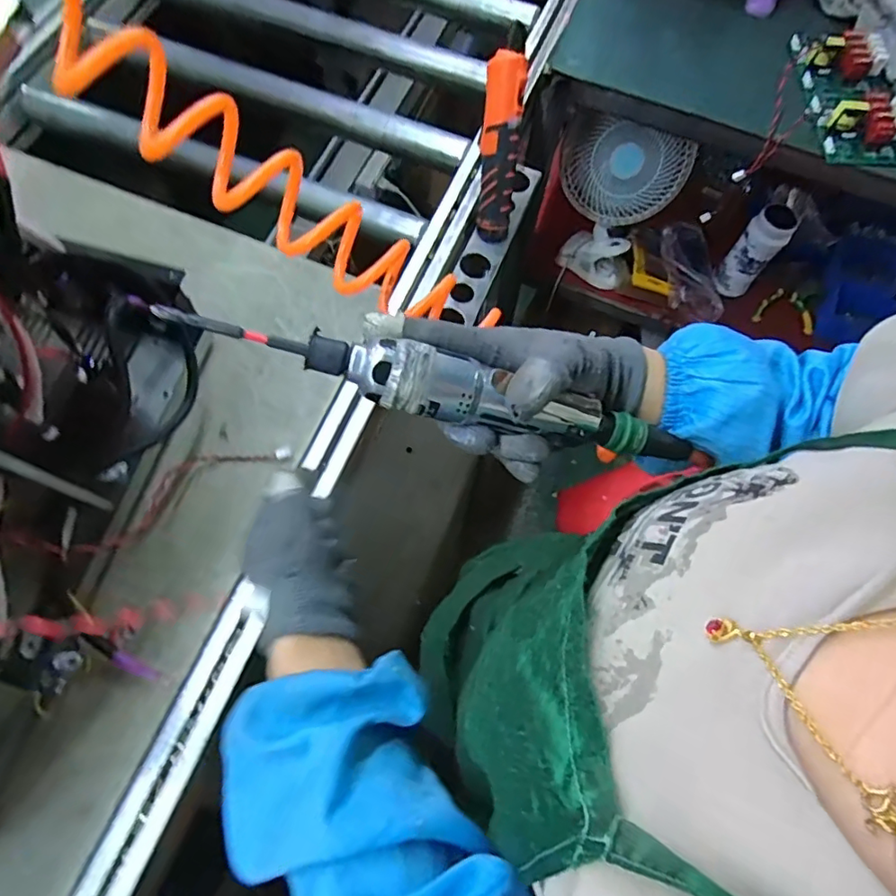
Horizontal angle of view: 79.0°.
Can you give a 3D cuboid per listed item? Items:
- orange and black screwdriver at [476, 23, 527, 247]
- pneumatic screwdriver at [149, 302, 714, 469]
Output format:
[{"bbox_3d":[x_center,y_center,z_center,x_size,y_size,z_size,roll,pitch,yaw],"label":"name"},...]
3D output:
[{"bbox_3d":[0.062,-0.357,0.639,0.043,0.216,0.037,2,42,-2],"label":"orange and black screwdriver"},{"bbox_3d":[0.011,-0.036,0.321,0.340,0.036,0.036,14,69,-11],"label":"pneumatic screwdriver"}]

